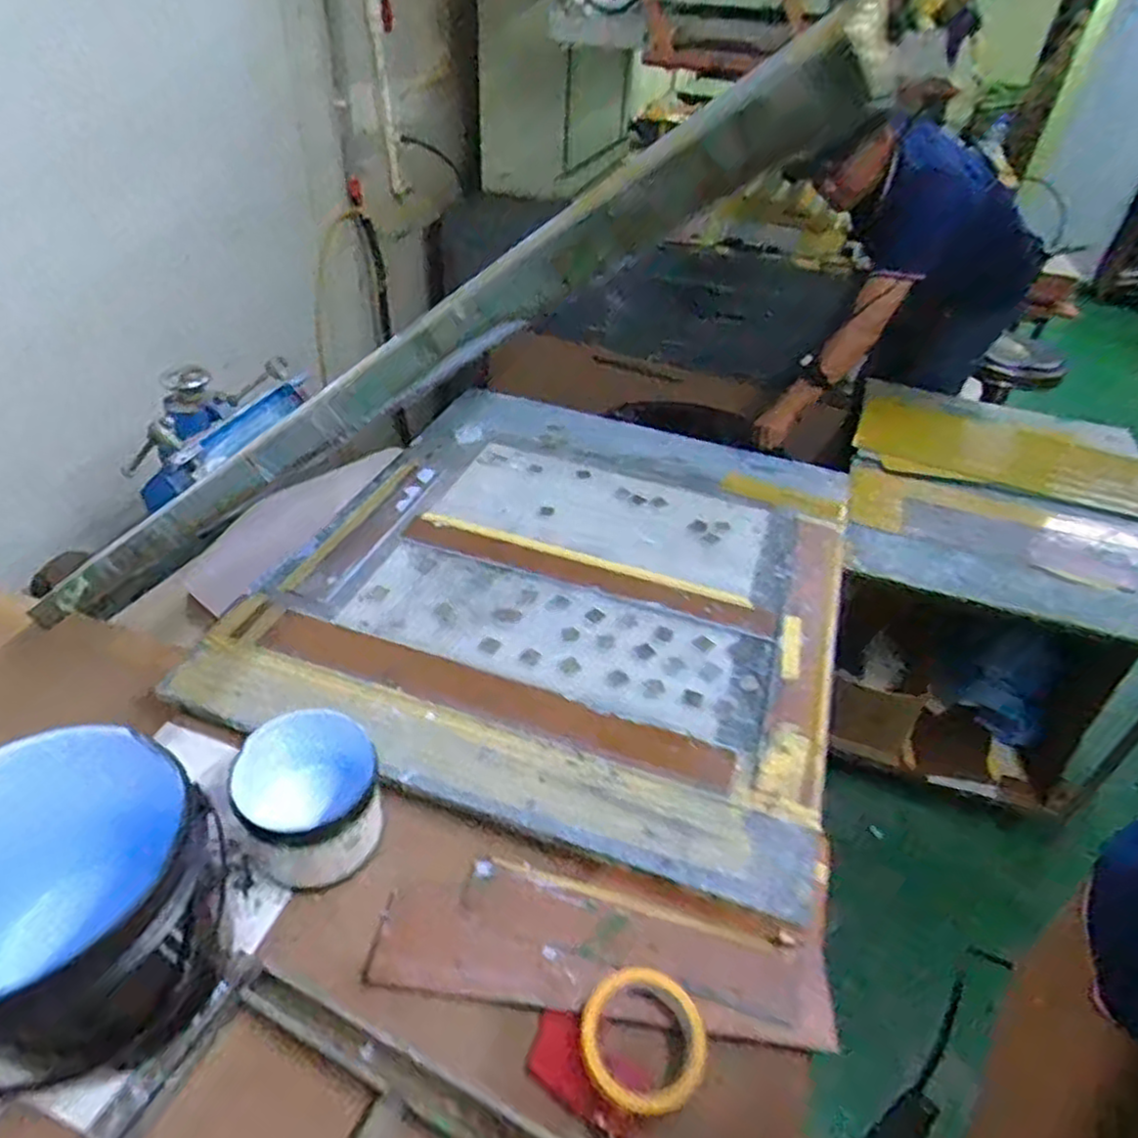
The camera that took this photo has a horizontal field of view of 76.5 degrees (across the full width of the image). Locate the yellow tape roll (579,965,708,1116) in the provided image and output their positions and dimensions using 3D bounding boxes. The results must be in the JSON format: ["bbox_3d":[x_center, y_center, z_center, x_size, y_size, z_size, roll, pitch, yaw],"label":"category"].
[{"bbox_3d":[0.059,0.374,0.574,0.097,0.020,0.097,2,42,-2],"label":"yellow tape roll"}]

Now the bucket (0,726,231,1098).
[{"bbox_3d":[-0.363,0.256,0.542,0.195,0.185,0.189,2,40,-2],"label":"bucket"}]

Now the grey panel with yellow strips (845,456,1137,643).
[{"bbox_3d":[0.940,-0.043,1.477,0.728,0.041,0.495,14,36,10],"label":"grey panel with yellow strips"}]

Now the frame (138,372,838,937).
[{"bbox_3d":[0.018,-0.015,1.007,0.685,0.055,0.813,15,43,12],"label":"frame"}]

